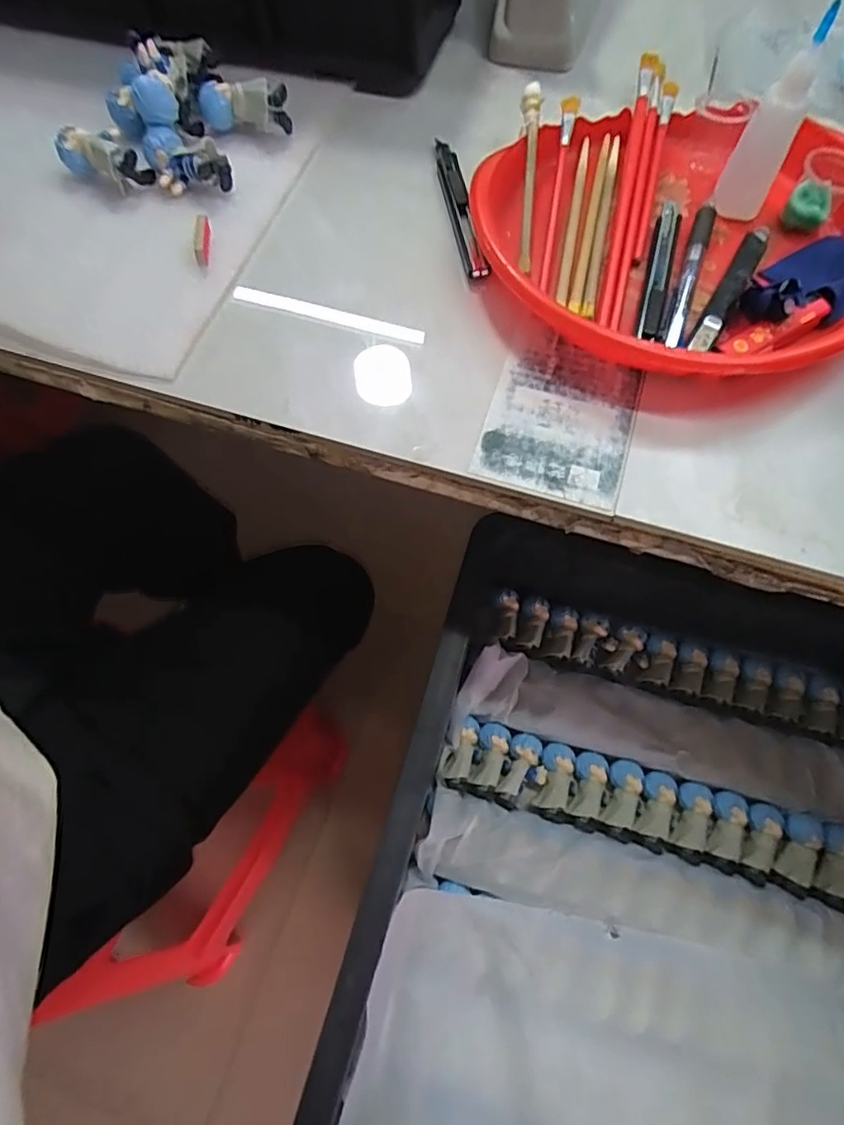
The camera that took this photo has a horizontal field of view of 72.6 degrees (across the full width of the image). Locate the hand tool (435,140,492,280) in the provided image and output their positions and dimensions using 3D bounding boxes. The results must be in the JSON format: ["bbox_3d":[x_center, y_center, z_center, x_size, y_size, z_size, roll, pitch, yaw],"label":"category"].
[{"bbox_3d":[0.026,-0.245,0.394,0.017,0.011,0.138,-8,67,-3],"label":"hand tool"}]

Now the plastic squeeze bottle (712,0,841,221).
[{"bbox_3d":[0.210,-0.260,0.339,0.032,0.099,0.027,26,70,11],"label":"plastic squeeze bottle"}]

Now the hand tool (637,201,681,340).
[{"bbox_3d":[0.147,-0.179,0.357,0.014,0.010,0.120,15,68,7],"label":"hand tool"}]

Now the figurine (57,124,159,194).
[{"bbox_3d":[-0.218,-0.277,0.393,0.061,0.027,0.020,23,69,10],"label":"figurine"}]

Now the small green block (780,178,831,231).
[{"bbox_3d":[0.250,-0.230,0.373,0.026,0.019,0.026,31,71,13],"label":"small green block"}]

